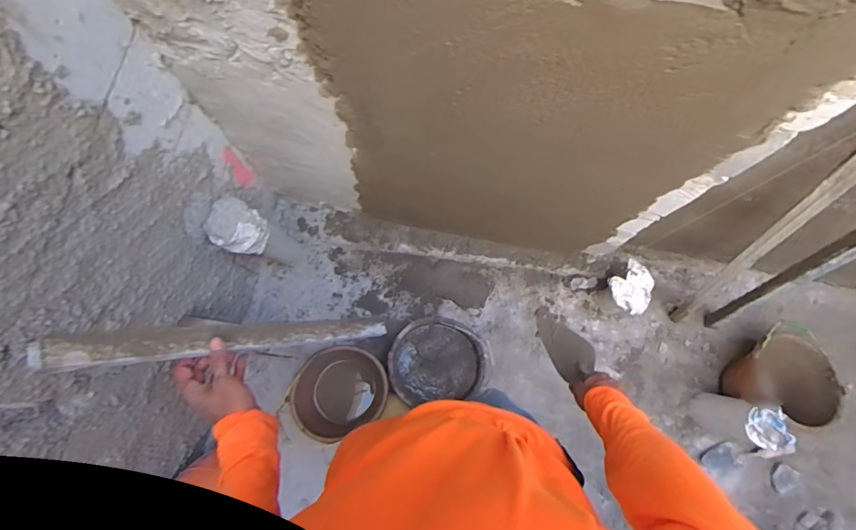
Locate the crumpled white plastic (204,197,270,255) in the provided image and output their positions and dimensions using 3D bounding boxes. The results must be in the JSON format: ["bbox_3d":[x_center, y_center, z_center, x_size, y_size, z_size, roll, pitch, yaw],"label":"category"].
[{"bbox_3d":[-0.450,-0.083,1.054,0.108,0.137,0.110,0,77,-1],"label":"crumpled white plastic"}]

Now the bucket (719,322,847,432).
[{"bbox_3d":[1.109,0.341,1.411,0.221,0.216,0.301,10,77,1],"label":"bucket"}]

